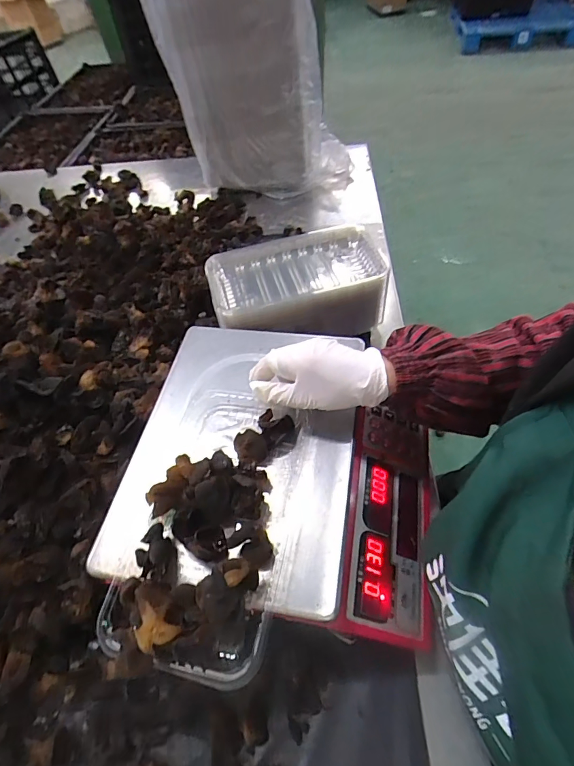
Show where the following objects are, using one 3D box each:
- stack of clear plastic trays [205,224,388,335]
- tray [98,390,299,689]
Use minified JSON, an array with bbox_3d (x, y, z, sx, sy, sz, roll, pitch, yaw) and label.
[{"bbox_3d":[0.017,-0.139,0.597,0.243,0.089,0.130,-17,53,-6],"label":"stack of clear plastic trays"},{"bbox_3d":[-0.065,0.105,0.360,0.137,0.041,0.248,4,52,8],"label":"tray"}]

